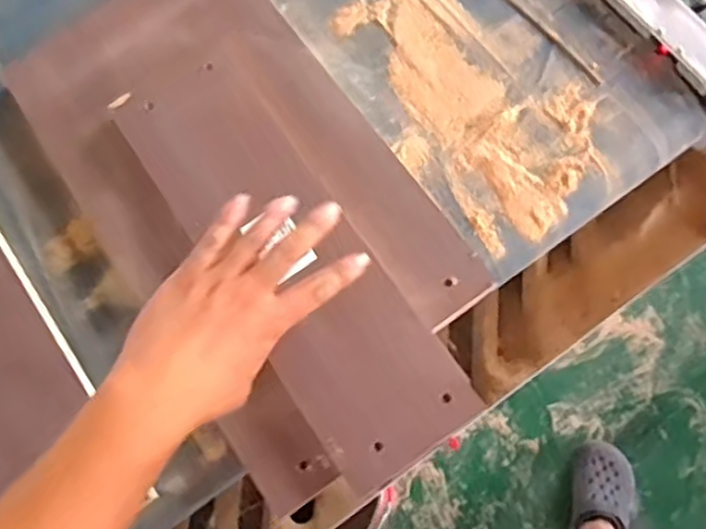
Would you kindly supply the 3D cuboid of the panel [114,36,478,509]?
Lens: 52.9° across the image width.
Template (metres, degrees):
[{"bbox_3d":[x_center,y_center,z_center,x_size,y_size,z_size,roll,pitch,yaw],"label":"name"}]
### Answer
[{"bbox_3d":[-0.058,-0.015,0.591,0.120,0.018,0.398,-32,75,-8],"label":"panel"}]

